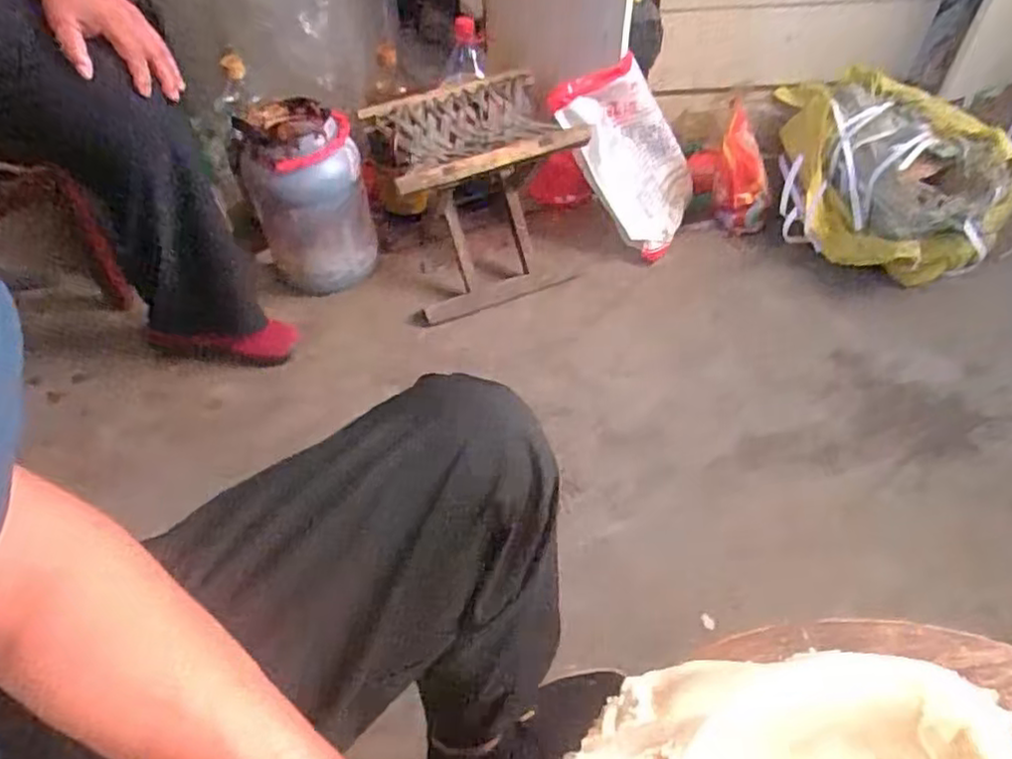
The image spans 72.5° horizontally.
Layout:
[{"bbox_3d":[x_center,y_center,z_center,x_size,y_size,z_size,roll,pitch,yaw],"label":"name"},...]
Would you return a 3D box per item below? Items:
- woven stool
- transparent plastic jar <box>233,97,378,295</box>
[{"bbox_3d":[-0.042,-0.280,1.043,0.258,0.256,0.246,-20,53,-14],"label":"woven stool"},{"bbox_3d":[-0.294,-0.270,1.049,0.160,0.255,0.186,-12,51,-8],"label":"transparent plastic jar"}]

